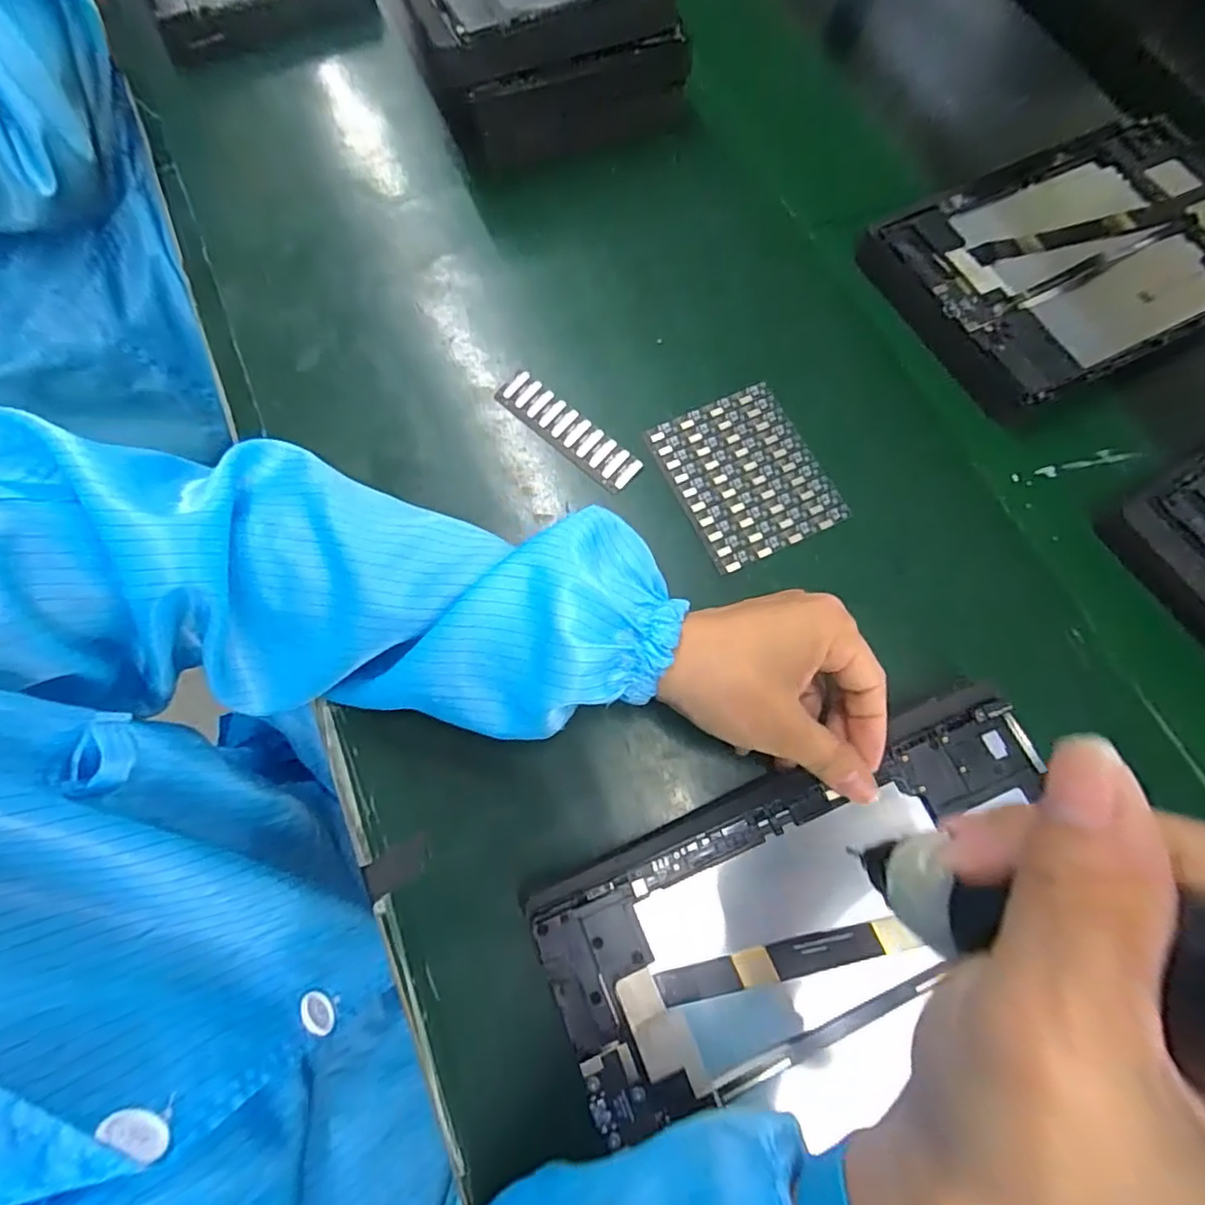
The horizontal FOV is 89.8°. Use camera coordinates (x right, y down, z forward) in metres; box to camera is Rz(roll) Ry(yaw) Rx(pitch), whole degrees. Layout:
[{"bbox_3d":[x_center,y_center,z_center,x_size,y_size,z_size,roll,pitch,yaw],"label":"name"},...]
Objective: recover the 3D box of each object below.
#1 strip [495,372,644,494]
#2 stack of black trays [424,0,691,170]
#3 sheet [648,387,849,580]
[{"bbox_3d":[-0.021,-0.102,0.355,0.098,0.005,0.024,41,75,13],"label":"strip"},{"bbox_3d":[-0.055,-0.420,0.418,0.162,0.087,0.225,-19,72,-7],"label":"stack of black trays"},{"bbox_3d":[0.082,-0.074,0.346,0.082,0.004,0.097,-24,73,-8],"label":"sheet"}]

